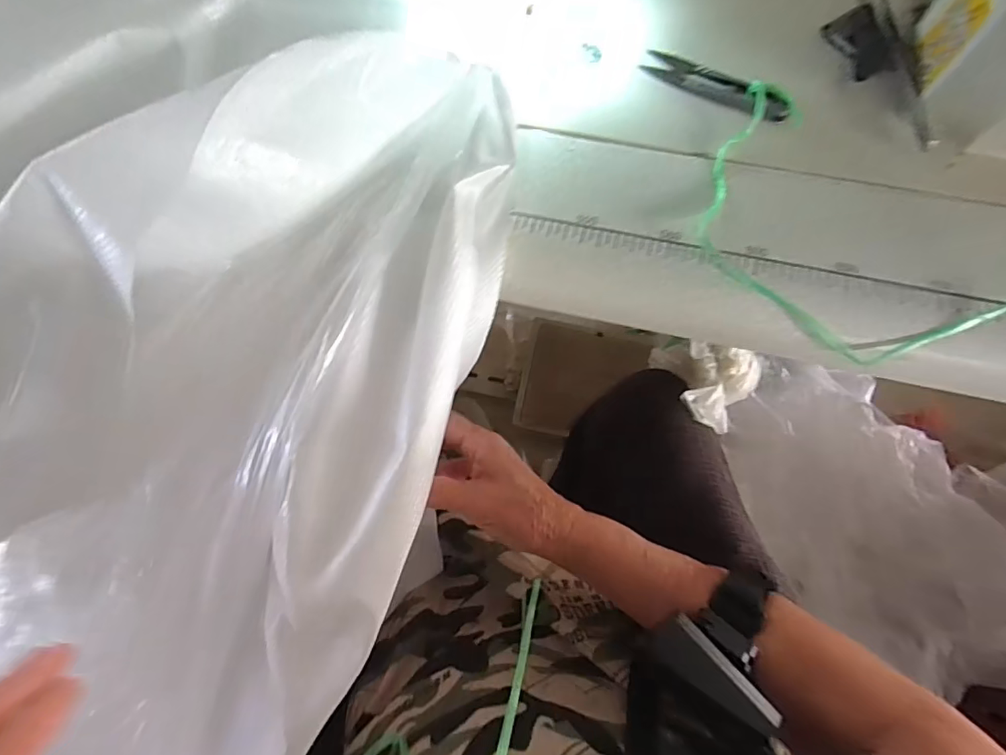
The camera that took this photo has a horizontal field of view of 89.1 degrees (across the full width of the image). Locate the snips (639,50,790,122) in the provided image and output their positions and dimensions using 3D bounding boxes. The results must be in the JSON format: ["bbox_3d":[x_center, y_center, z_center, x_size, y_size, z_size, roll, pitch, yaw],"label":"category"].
[{"bbox_3d":[0.138,-0.193,0.336,0.099,0.017,0.022,39,76,14],"label":"snips"}]

